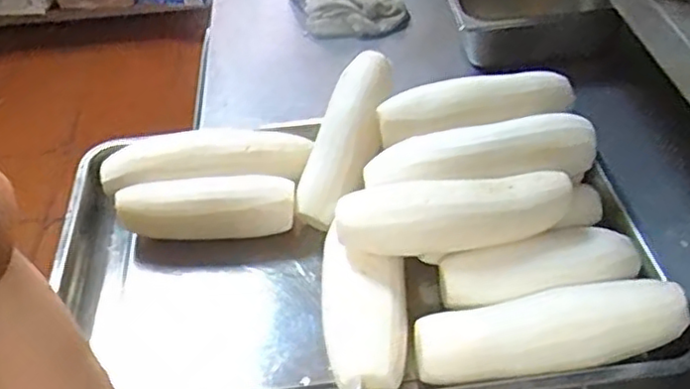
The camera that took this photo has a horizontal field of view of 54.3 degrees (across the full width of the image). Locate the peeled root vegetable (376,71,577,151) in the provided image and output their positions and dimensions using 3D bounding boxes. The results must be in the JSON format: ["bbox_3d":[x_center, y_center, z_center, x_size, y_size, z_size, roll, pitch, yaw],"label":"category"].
[{"bbox_3d":[0.140,-0.096,0.721,0.209,0.061,0.070,-2,44,2],"label":"peeled root vegetable"}]

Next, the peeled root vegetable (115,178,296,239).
[{"bbox_3d":[-0.151,0.009,0.746,0.195,0.056,0.051,1,44,5],"label":"peeled root vegetable"}]

